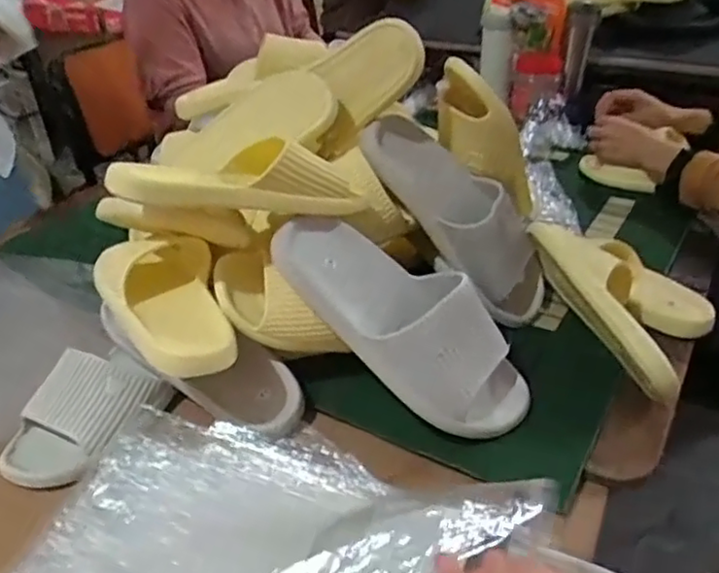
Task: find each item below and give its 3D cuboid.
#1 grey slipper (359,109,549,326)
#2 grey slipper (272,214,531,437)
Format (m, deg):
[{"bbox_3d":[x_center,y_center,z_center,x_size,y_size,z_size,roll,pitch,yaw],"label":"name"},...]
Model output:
[{"bbox_3d":[0.119,-0.084,0.749,0.110,0.077,0.282,-35,83,-36],"label":"grey slipper"},{"bbox_3d":[0.047,0.028,0.614,0.281,0.077,0.106,39,44,2],"label":"grey slipper"}]

